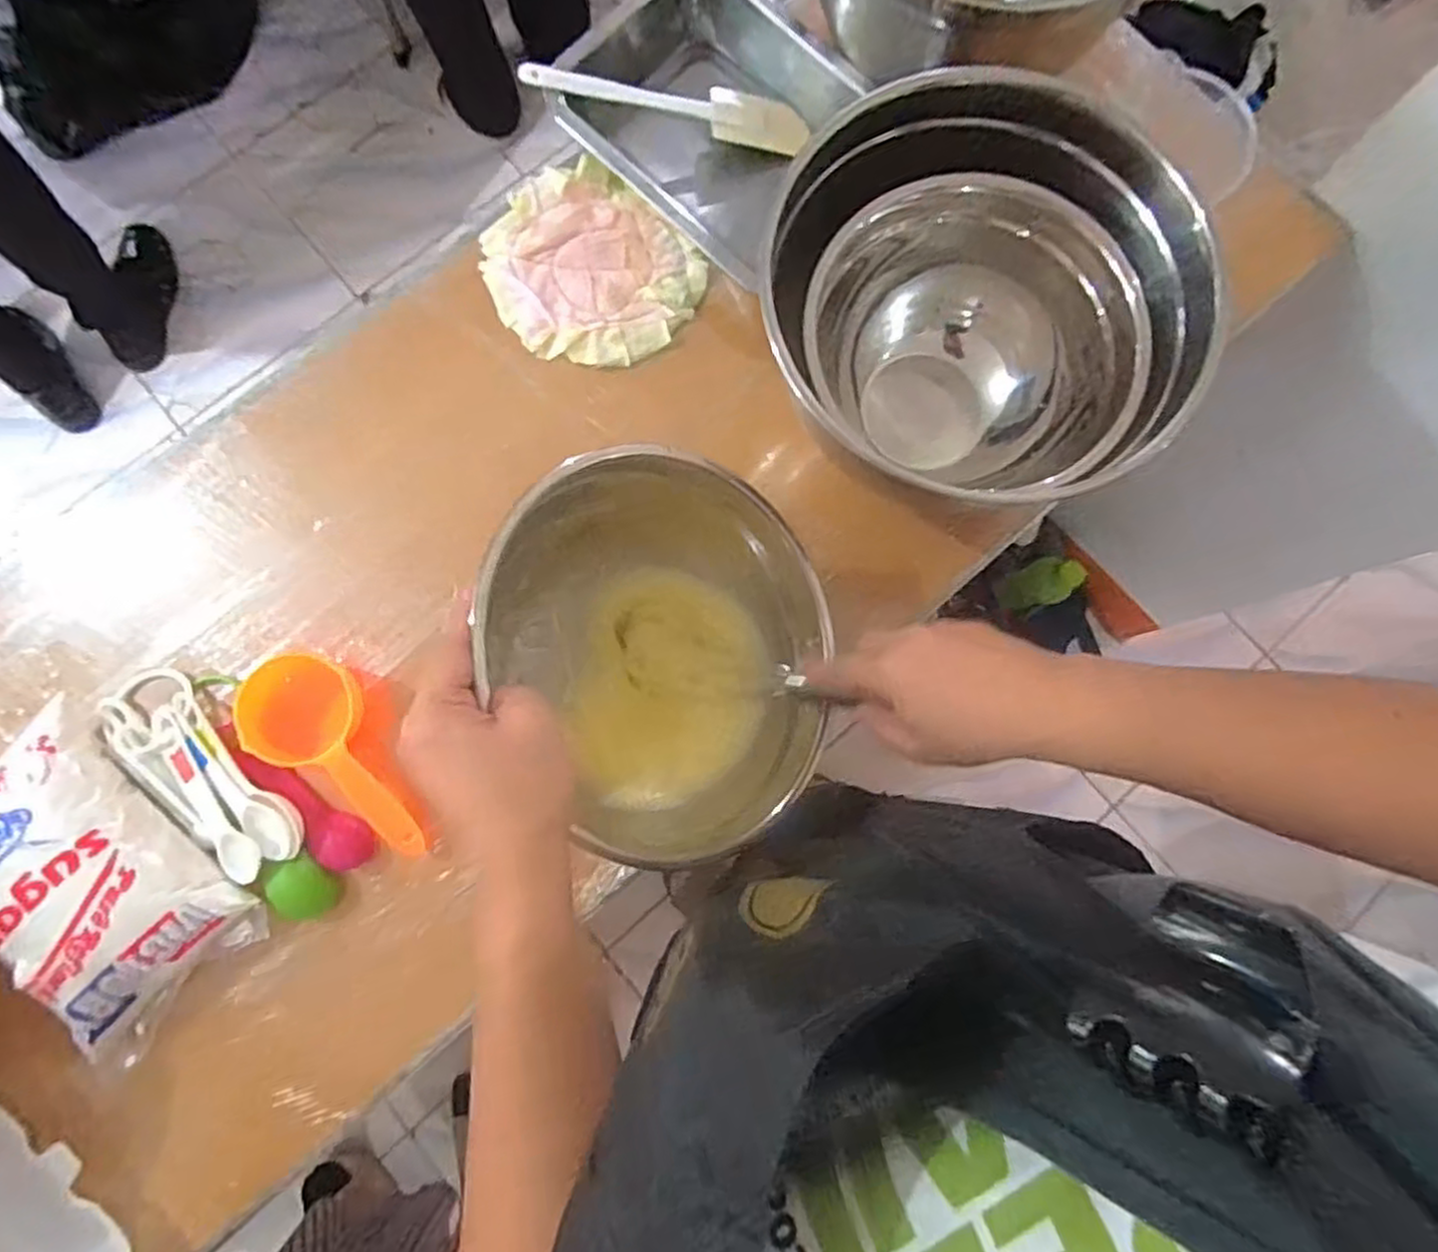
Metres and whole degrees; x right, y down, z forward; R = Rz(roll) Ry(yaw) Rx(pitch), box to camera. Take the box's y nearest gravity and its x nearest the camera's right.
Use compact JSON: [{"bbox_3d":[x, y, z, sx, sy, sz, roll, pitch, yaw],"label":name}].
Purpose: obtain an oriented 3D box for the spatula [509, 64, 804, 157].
[{"bbox_3d":[-0.038,-0.411,0.587,0.222,0.013,0.050,0,79,-15],"label":"spatula"}]

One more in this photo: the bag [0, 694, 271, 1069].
[{"bbox_3d":[-0.416,0.166,0.487,0.132,0.054,0.203,-41,82,-7],"label":"bag"}]

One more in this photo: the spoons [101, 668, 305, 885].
[{"bbox_3d":[-0.361,0.102,0.519,0.175,0.017,0.062,44,82,7],"label":"spoons"}]

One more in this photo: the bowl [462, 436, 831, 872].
[{"bbox_3d":[-0.047,0.018,0.467,0.223,0.113,0.236,0,79,0],"label":"bowl"}]

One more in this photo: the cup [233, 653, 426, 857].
[{"bbox_3d":[-0.263,0.093,0.526,0.073,0.034,0.164,-36,97,-7],"label":"cup"}]

